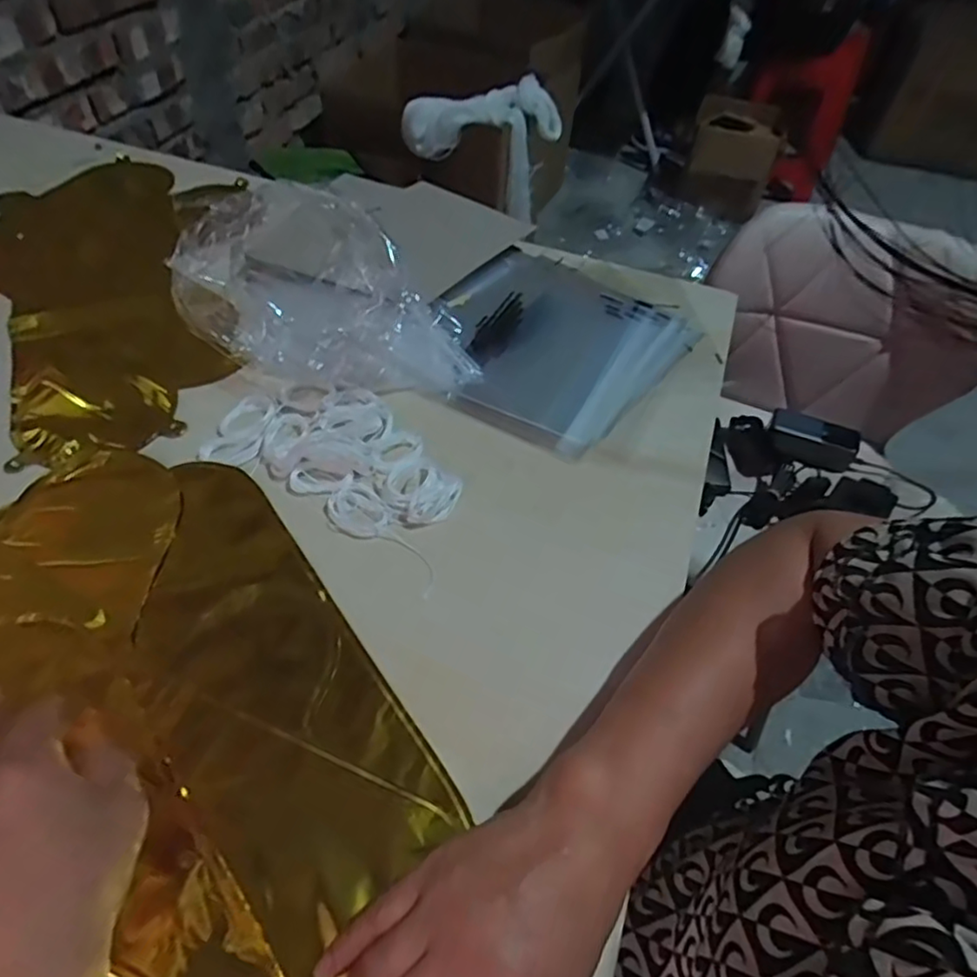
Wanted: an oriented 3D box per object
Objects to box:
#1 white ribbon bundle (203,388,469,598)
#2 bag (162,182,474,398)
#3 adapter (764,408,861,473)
[{"bbox_3d":[-0.112,-0.031,0.474,0.197,0.014,0.113,24,53,15],"label":"white ribbon bundle"},{"bbox_3d":[-0.139,-0.160,0.508,0.247,0.120,0.132,20,52,12],"label":"bag"},{"bbox_3d":[0.502,-0.078,0.972,0.130,0.048,0.055,20,52,12],"label":"adapter"}]

